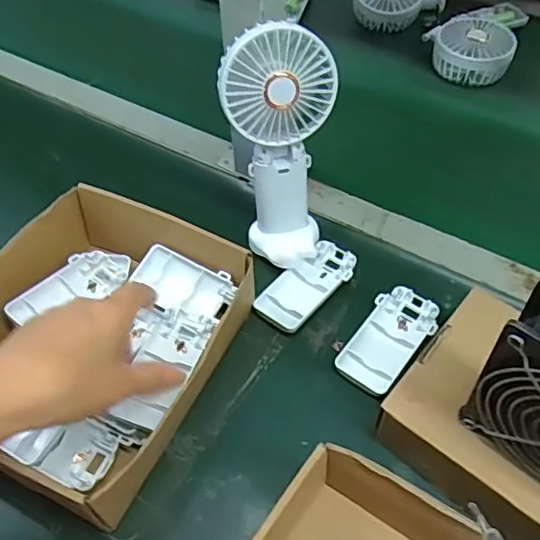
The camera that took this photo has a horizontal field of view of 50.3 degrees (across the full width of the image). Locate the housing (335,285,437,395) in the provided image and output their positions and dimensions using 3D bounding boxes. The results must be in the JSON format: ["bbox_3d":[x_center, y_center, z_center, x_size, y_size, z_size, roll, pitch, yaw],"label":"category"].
[{"bbox_3d":[0.095,0.056,0.463,0.049,0.016,0.098,34,62,23],"label":"housing"}]

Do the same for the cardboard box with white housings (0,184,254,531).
[{"bbox_3d":[-0.126,0.046,0.441,0.193,0.066,0.222,25,59,18],"label":"cardboard box with white housings"}]

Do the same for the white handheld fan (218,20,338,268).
[{"bbox_3d":[0.007,-0.085,0.458,0.083,0.181,0.087,3,54,4],"label":"white handheld fan"}]

